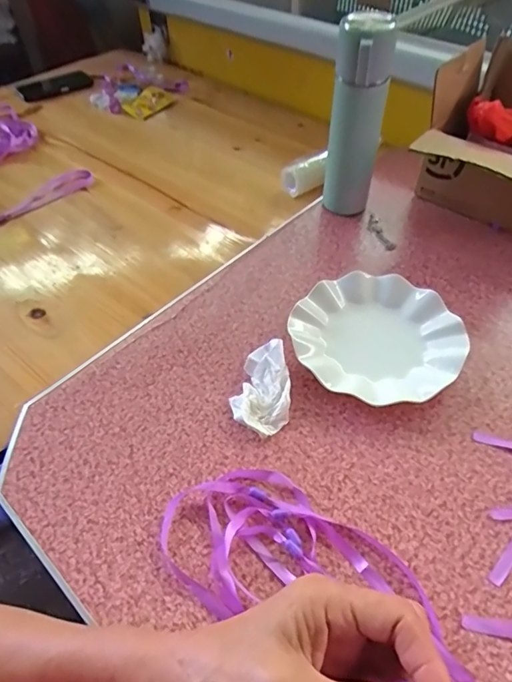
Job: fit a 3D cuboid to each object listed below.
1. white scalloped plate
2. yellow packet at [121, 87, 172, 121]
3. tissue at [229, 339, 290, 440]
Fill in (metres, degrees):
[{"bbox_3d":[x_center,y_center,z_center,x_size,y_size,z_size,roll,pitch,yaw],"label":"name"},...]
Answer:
[{"bbox_3d":[0.135,-0.004,0.524,0.182,0.030,0.174,-1,49,2],"label":"white scalloped plate"},{"bbox_3d":[-0.216,-0.485,0.933,0.057,0.030,0.105,26,55,23],"label":"yellow packet"},{"bbox_3d":[0.006,0.047,0.477,0.057,0.030,0.098,2,49,4],"label":"tissue"}]

